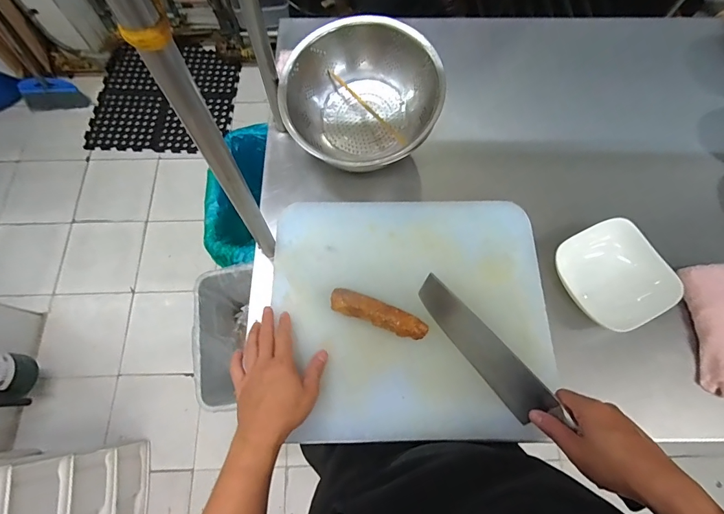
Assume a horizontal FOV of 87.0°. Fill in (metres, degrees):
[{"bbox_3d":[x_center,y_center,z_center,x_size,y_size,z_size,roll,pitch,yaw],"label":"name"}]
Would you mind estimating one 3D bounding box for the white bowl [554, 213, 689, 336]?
[{"bbox_3d":[0.366,0.026,0.555,0.152,0.040,0.149,-26,72,-9],"label":"white bowl"}]

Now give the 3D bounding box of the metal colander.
[{"bbox_3d":[-0.006,-0.239,0.601,0.230,0.108,0.227,0,70,0],"label":"metal colander"}]

